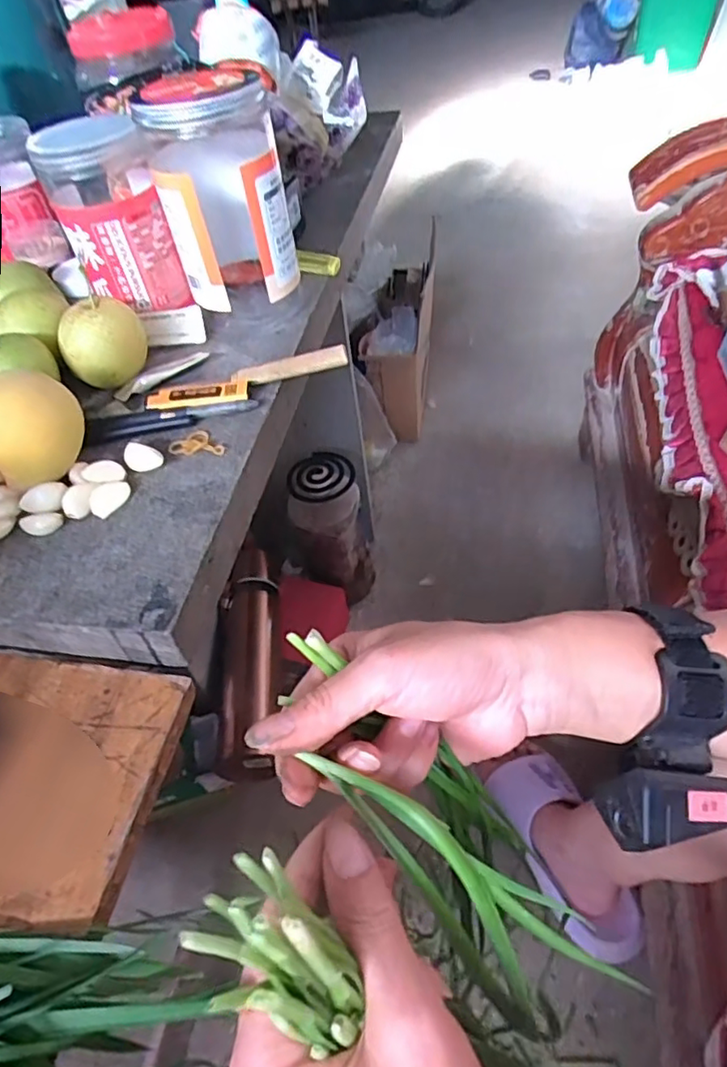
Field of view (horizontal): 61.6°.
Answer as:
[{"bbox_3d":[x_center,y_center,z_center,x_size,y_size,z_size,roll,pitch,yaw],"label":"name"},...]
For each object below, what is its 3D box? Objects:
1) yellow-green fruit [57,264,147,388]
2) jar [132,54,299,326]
[{"bbox_3d":[-0.202,-0.151,0.476,0.052,0.054,0.056,12,51,16],"label":"yellow-green fruit"},{"bbox_3d":[-0.110,-0.261,0.492,0.091,0.171,0.107,-14,48,-6],"label":"jar"}]

